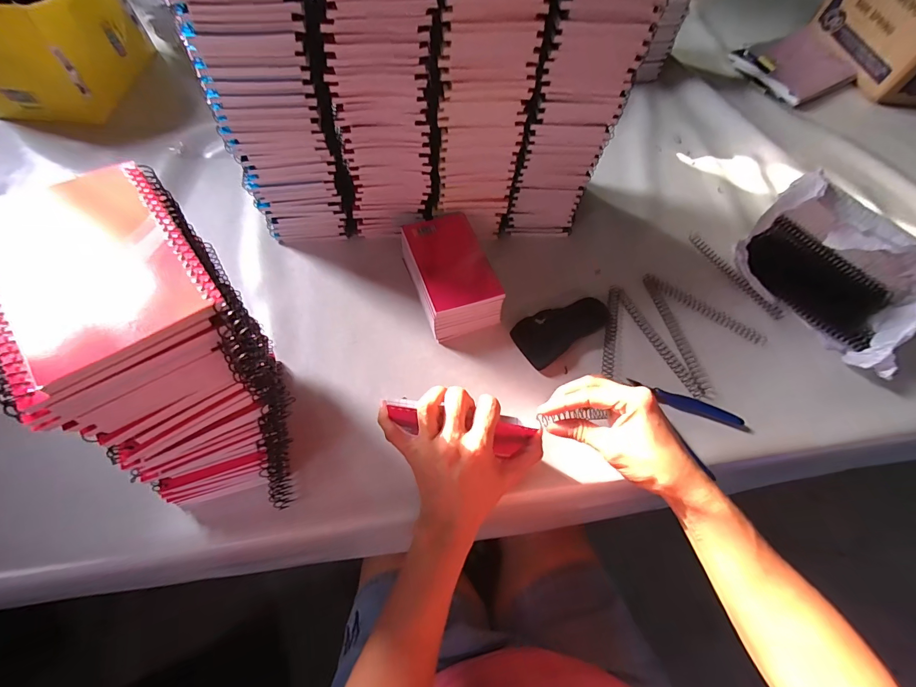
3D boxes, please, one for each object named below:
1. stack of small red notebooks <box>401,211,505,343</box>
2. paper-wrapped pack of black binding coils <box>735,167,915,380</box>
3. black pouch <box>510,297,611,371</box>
[{"bbox_3d":[-0.012,-0.081,0.468,0.087,0.062,0.140,-17,65,-13],"label":"stack of small red notebooks"},{"bbox_3d":[0.474,-0.096,0.459,0.137,0.148,0.221,-36,69,-21],"label":"paper-wrapped pack of black binding coils"},{"bbox_3d":[0.125,-0.023,0.472,0.123,0.014,0.058,-31,69,-18],"label":"black pouch"}]

